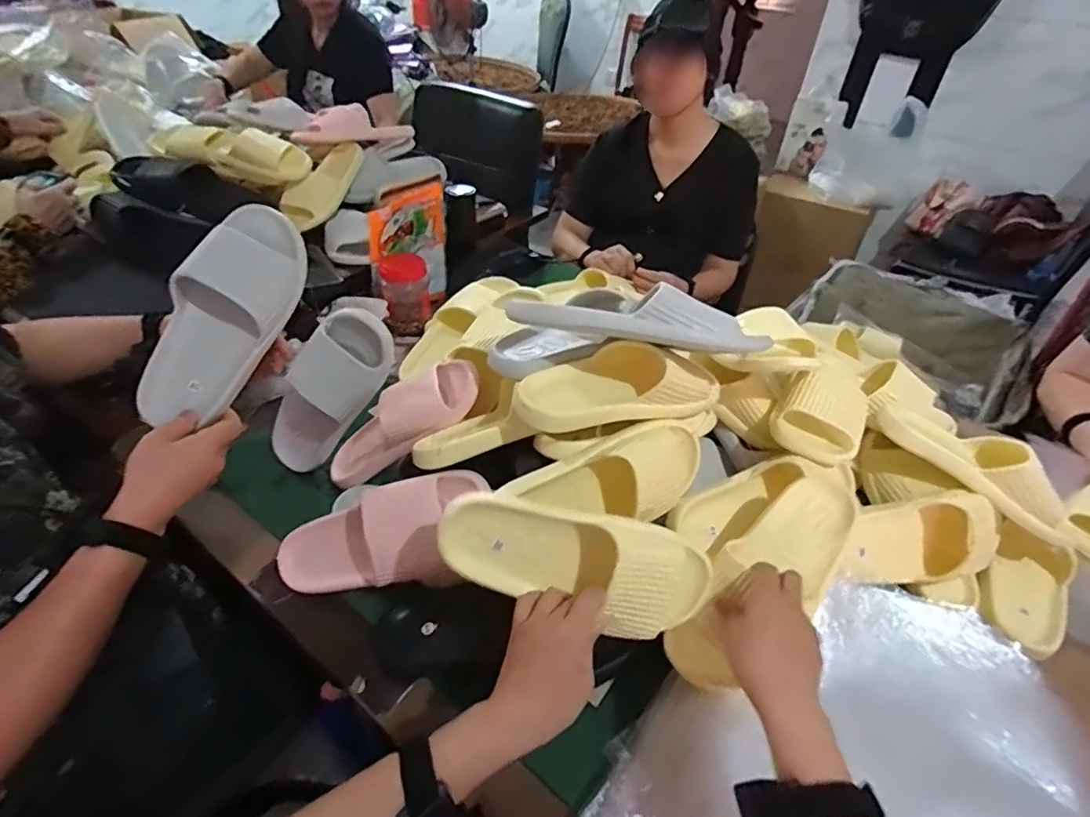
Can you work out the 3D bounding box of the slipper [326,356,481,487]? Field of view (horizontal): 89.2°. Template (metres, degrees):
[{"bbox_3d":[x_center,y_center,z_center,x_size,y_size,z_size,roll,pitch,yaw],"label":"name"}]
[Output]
[{"bbox_3d":[-0.198,0.017,0.732,0.258,0.064,0.099,-34,36,21],"label":"slipper"}]

